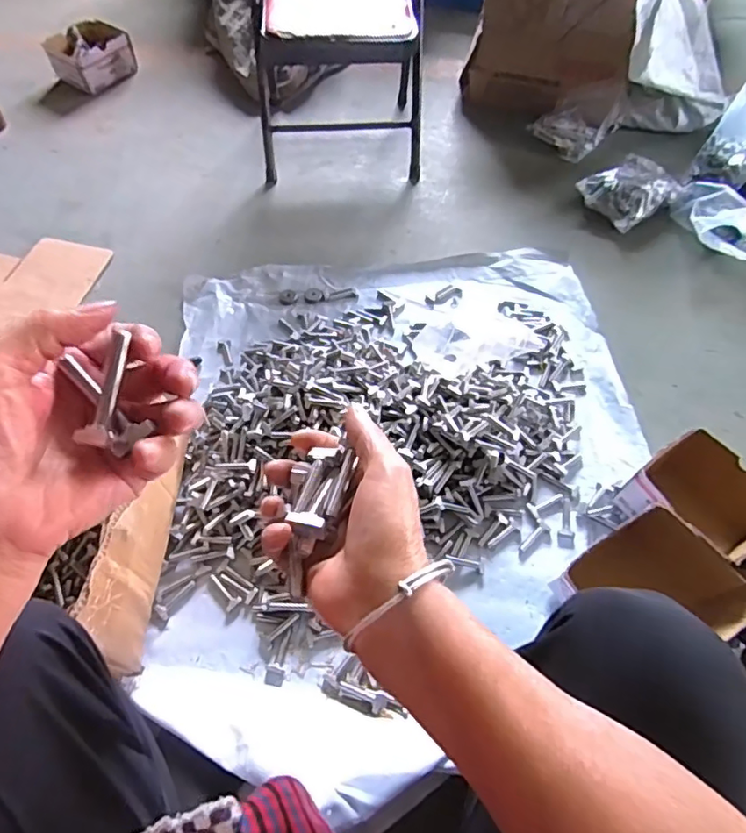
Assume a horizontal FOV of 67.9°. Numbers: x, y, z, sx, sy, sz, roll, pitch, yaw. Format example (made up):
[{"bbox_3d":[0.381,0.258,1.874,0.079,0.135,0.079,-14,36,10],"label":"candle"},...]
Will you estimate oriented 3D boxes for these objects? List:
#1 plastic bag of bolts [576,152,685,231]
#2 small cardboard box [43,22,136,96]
[{"bbox_3d":[0.502,-0.443,1.087,0.163,0.062,0.135,-30,61,-19],"label":"plastic bag of bolts"},{"bbox_3d":[-0.702,-0.894,1.379,0.169,0.091,0.165,29,60,18],"label":"small cardboard box"}]

